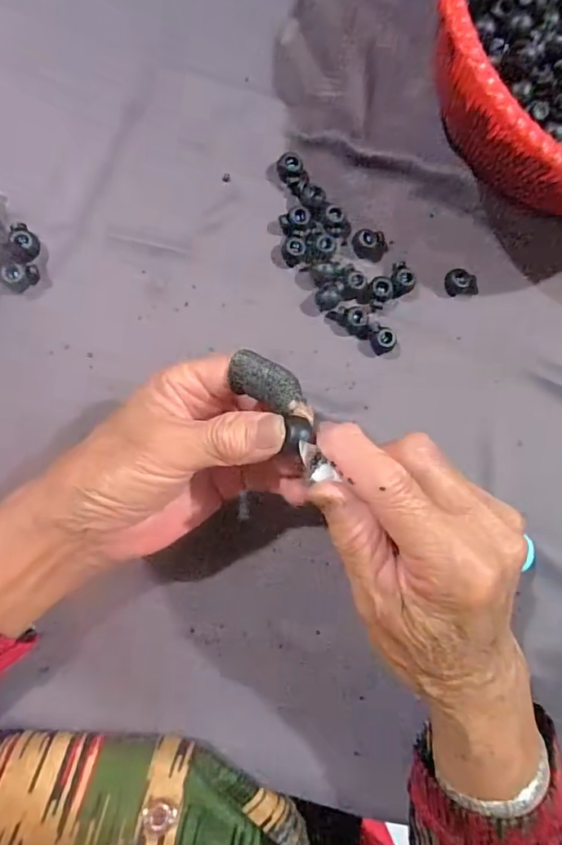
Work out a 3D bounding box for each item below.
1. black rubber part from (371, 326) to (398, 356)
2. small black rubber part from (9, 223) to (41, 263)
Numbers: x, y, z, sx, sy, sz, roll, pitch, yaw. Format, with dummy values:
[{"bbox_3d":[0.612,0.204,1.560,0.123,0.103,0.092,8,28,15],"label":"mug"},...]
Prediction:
[{"bbox_3d":[0.064,-0.050,0.311,0.014,0.011,0.014,0,87,-8],"label":"black rubber part"},{"bbox_3d":[-0.144,-0.100,0.282,0.016,0.012,0.020,-38,93,-9],"label":"small black rubber part"}]

